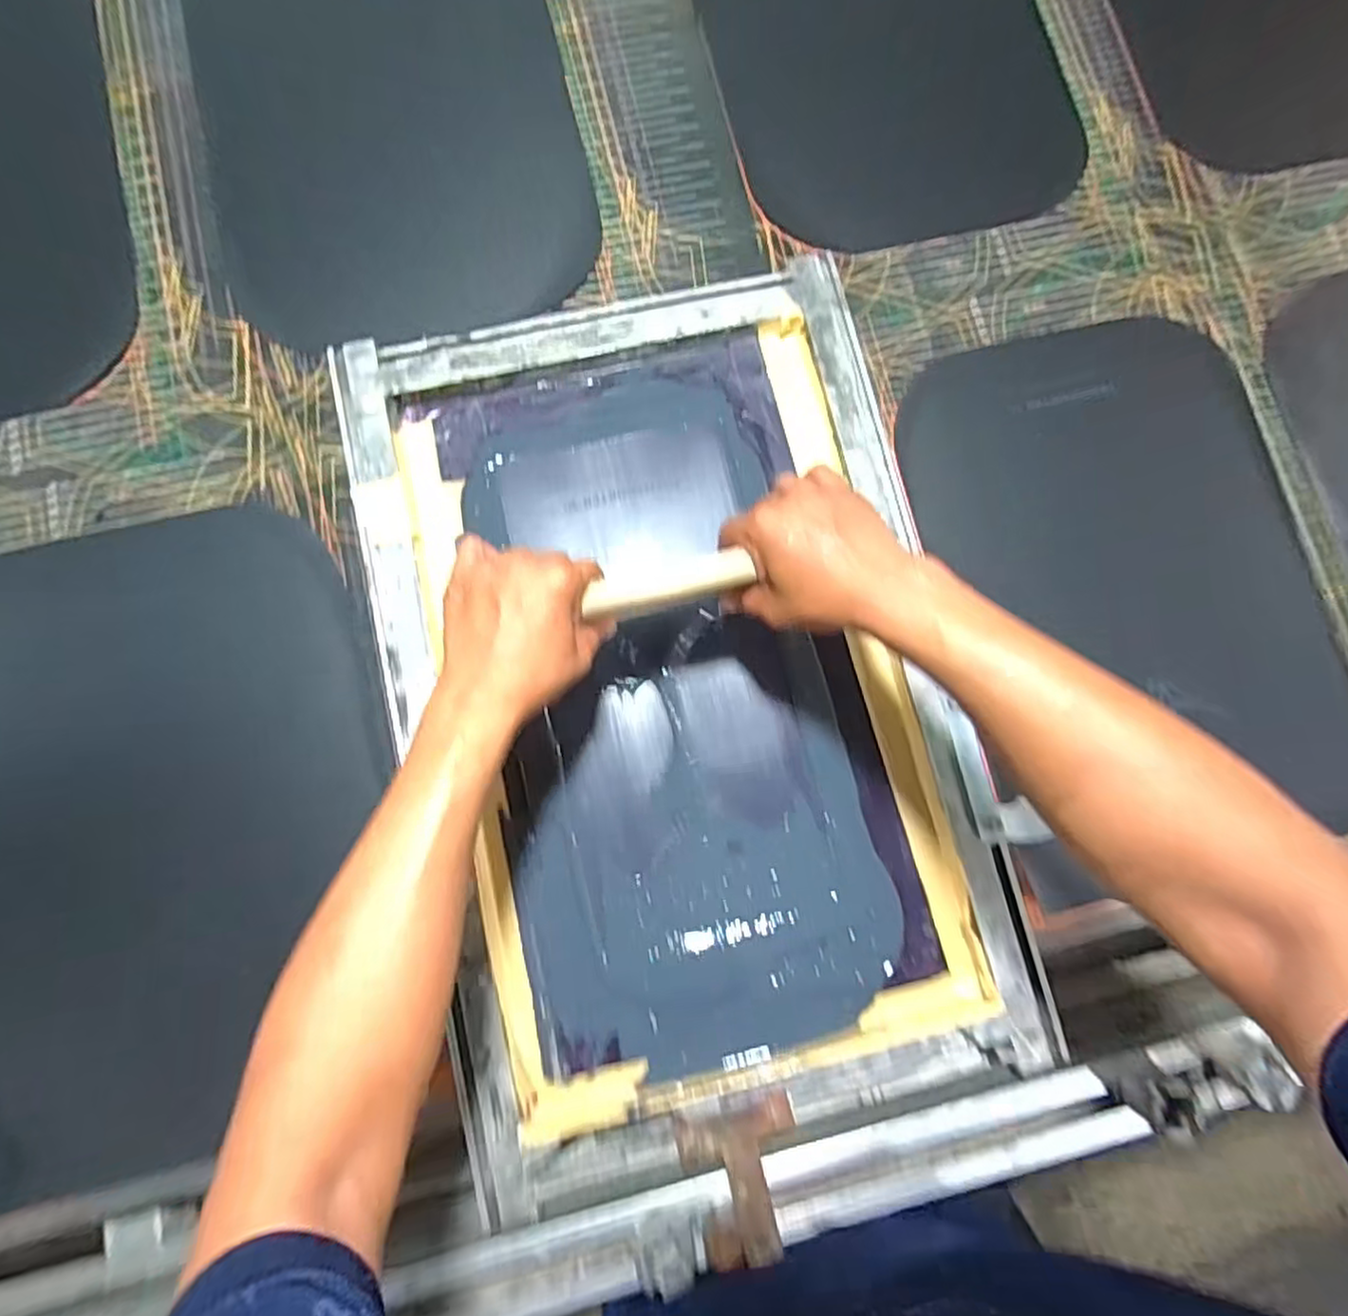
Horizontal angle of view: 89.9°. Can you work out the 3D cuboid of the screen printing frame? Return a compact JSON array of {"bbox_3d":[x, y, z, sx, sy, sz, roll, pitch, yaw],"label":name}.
[{"bbox_3d":[0.005,0.028,0.527,0.416,0.029,0.640,-14,82,-4],"label":"screen printing frame"}]

